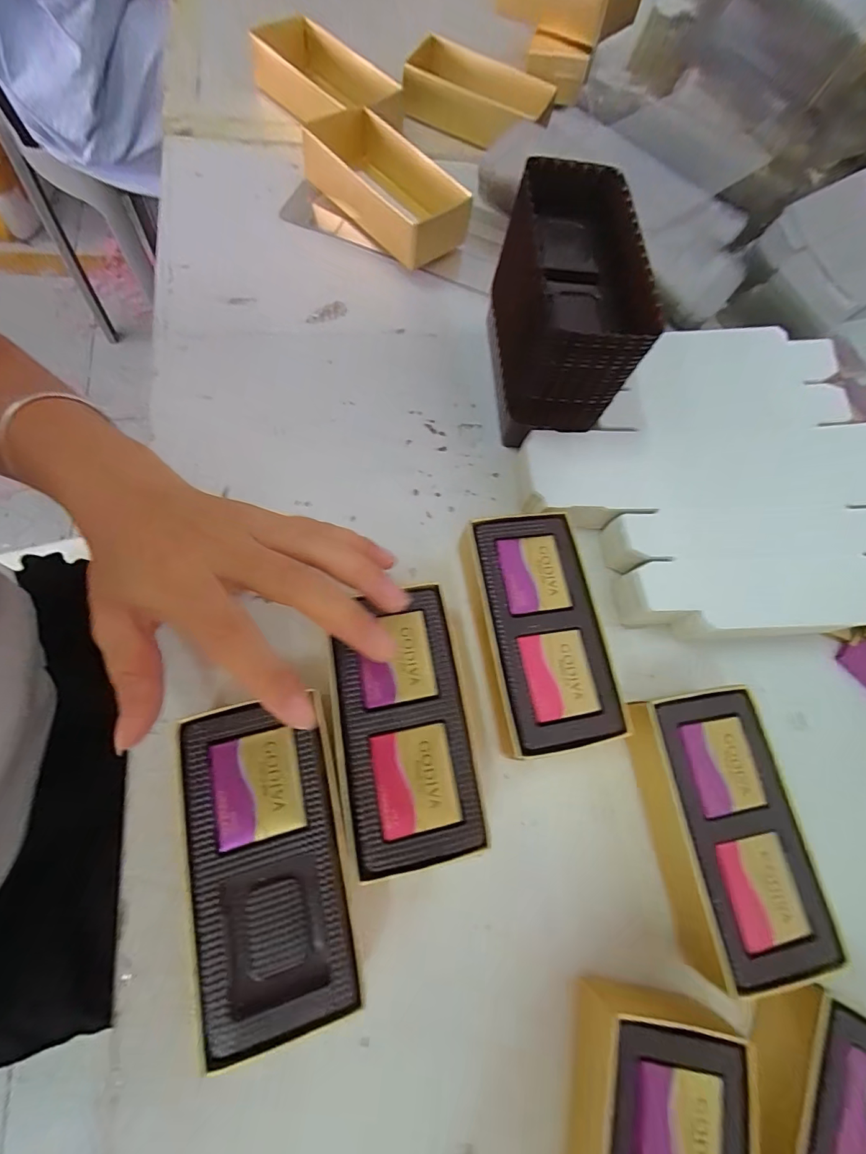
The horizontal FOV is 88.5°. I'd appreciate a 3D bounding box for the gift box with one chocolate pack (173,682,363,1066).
[{"bbox_3d":[-0.064,0.110,0.179,0.053,0.033,0.111,-10,72,-12],"label":"gift box with one chocolate pack"}]

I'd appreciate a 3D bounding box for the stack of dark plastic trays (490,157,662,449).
[{"bbox_3d":[0.068,-0.152,0.252,0.065,0.077,0.121,3,71,-7],"label":"stack of dark plastic trays"}]

